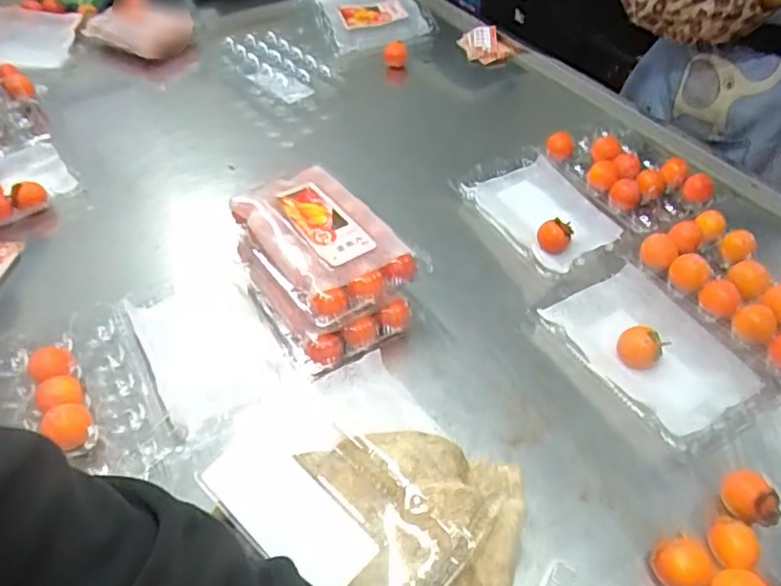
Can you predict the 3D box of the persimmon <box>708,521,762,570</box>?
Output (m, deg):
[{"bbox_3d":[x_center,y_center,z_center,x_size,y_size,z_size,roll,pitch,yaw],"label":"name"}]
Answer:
[{"bbox_3d":[0.294,0.221,0.517,0.033,0.035,0.037,-19,50,-15],"label":"persimmon"}]

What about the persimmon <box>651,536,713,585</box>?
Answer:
[{"bbox_3d":[0.247,0.232,0.508,0.040,0.032,0.042,-1,48,1],"label":"persimmon"}]

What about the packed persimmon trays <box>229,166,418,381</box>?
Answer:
[{"bbox_3d":[-0.087,-0.032,0.702,0.147,0.108,0.231,-28,53,-22],"label":"packed persimmon trays"}]

